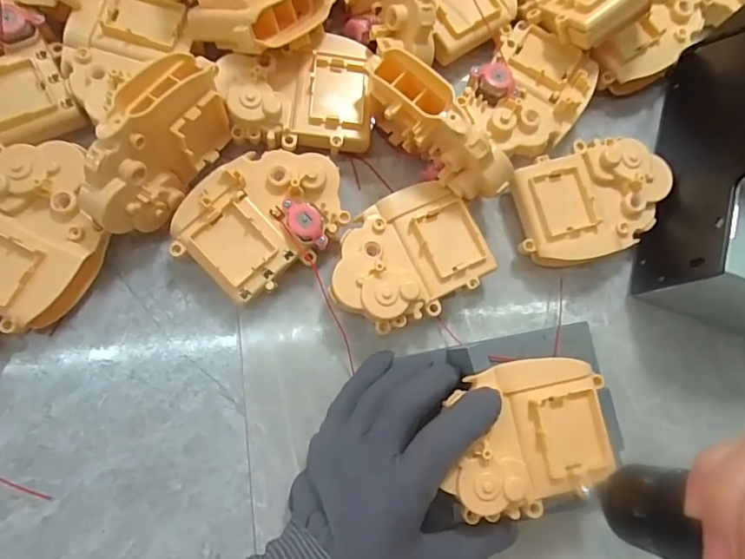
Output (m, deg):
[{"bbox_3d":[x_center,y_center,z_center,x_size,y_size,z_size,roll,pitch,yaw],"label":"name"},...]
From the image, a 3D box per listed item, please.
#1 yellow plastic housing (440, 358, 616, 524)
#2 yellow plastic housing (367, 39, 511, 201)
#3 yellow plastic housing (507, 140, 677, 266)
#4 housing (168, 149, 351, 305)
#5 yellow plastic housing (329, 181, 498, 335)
[{"bbox_3d":[0.082,0.081,0.250,0.086,0.019,0.077,-1,87,-8],"label":"yellow plastic housing"},{"bbox_3d":[0.033,-0.092,0.284,0.040,0.052,0.115,-39,86,-11],"label":"yellow plastic housing"},{"bbox_3d":[0.141,-0.051,0.319,0.097,0.029,0.071,-16,82,-9],"label":"yellow plastic housing"},{"bbox_3d":[-0.065,-0.038,0.289,0.096,0.032,0.071,-42,86,-11],"label":"housing"},{"bbox_3d":[0.019,-0.013,0.297,0.094,0.034,0.070,-31,84,-11],"label":"yellow plastic housing"}]

